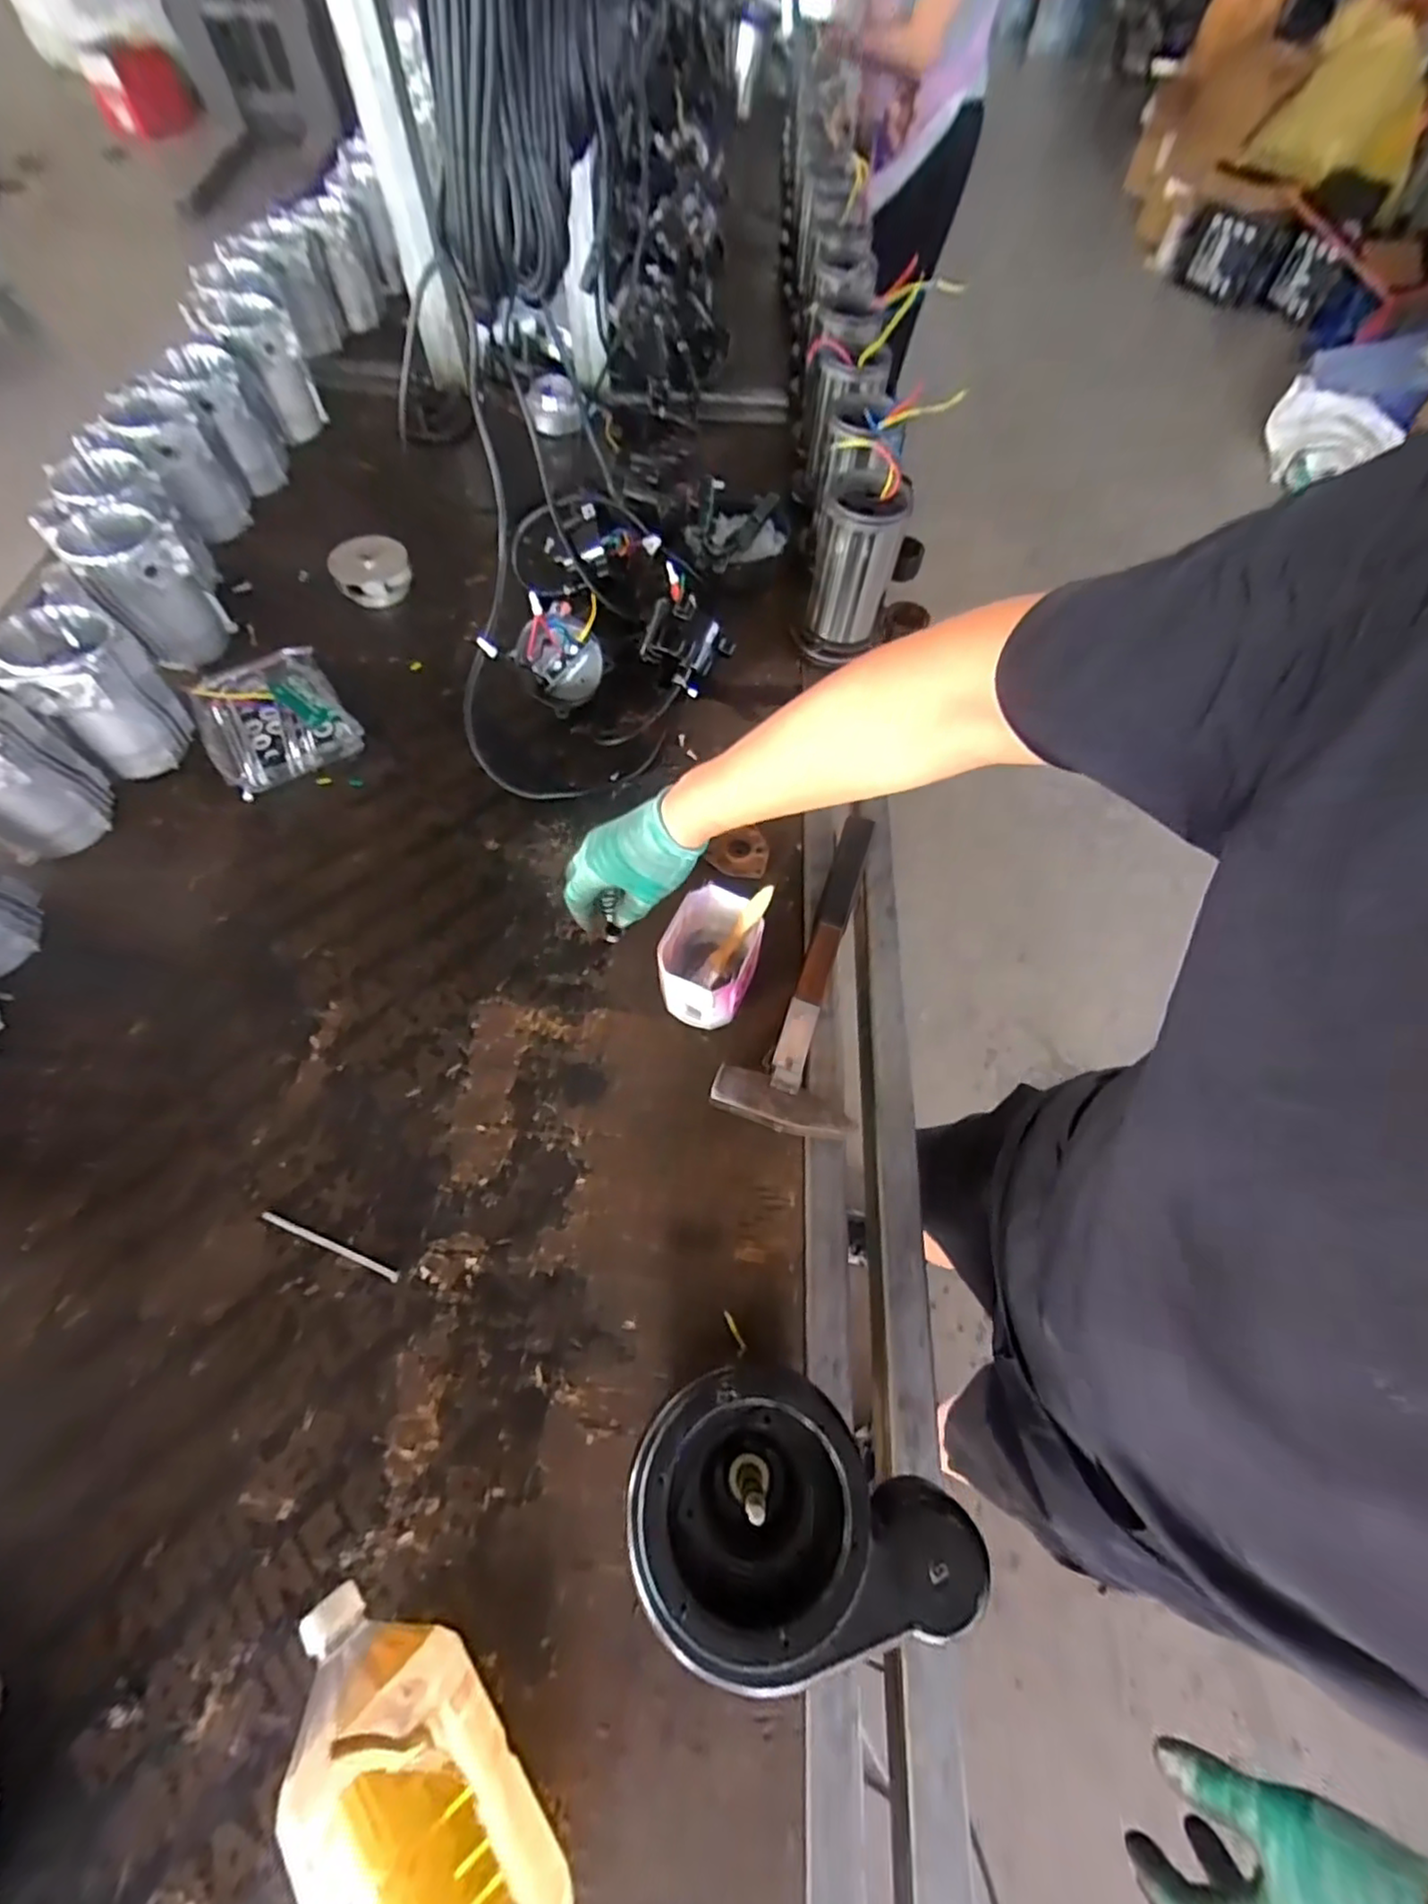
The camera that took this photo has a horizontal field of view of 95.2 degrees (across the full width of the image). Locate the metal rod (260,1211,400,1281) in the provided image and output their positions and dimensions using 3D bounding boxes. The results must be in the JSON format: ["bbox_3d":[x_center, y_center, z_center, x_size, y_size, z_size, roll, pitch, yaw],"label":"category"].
[{"bbox_3d":[-0.304,0.232,0.516,0.123,0.004,0.007,21,65,7],"label":"metal rod"}]

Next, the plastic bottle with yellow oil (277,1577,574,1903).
[{"bbox_3d":[-0.172,0.470,0.364,0.097,0.082,0.206,-37,71,-18],"label":"plastic bottle with yellow oil"}]

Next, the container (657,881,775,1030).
[{"bbox_3d":[-0.004,0.009,0.582,0.081,0.117,0.093,18,65,6],"label":"container"}]

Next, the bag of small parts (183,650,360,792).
[{"bbox_3d":[-0.505,-0.271,0.746,0.147,0.040,0.178,-33,70,-17],"label":"bag of small parts"}]

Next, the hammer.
[{"bbox_3d":[0.109,0.016,0.623,0.120,0.042,0.325,20,65,7],"label":"hammer"}]

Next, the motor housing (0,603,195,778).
[{"bbox_3d":[-0.623,-0.262,0.673,0.102,0.147,0.102,1,64,-2],"label":"motor housing"}]

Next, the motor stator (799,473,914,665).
[{"bbox_3d":[0.160,-0.436,0.766,0.093,0.176,0.099,20,65,7],"label":"motor stator"}]

